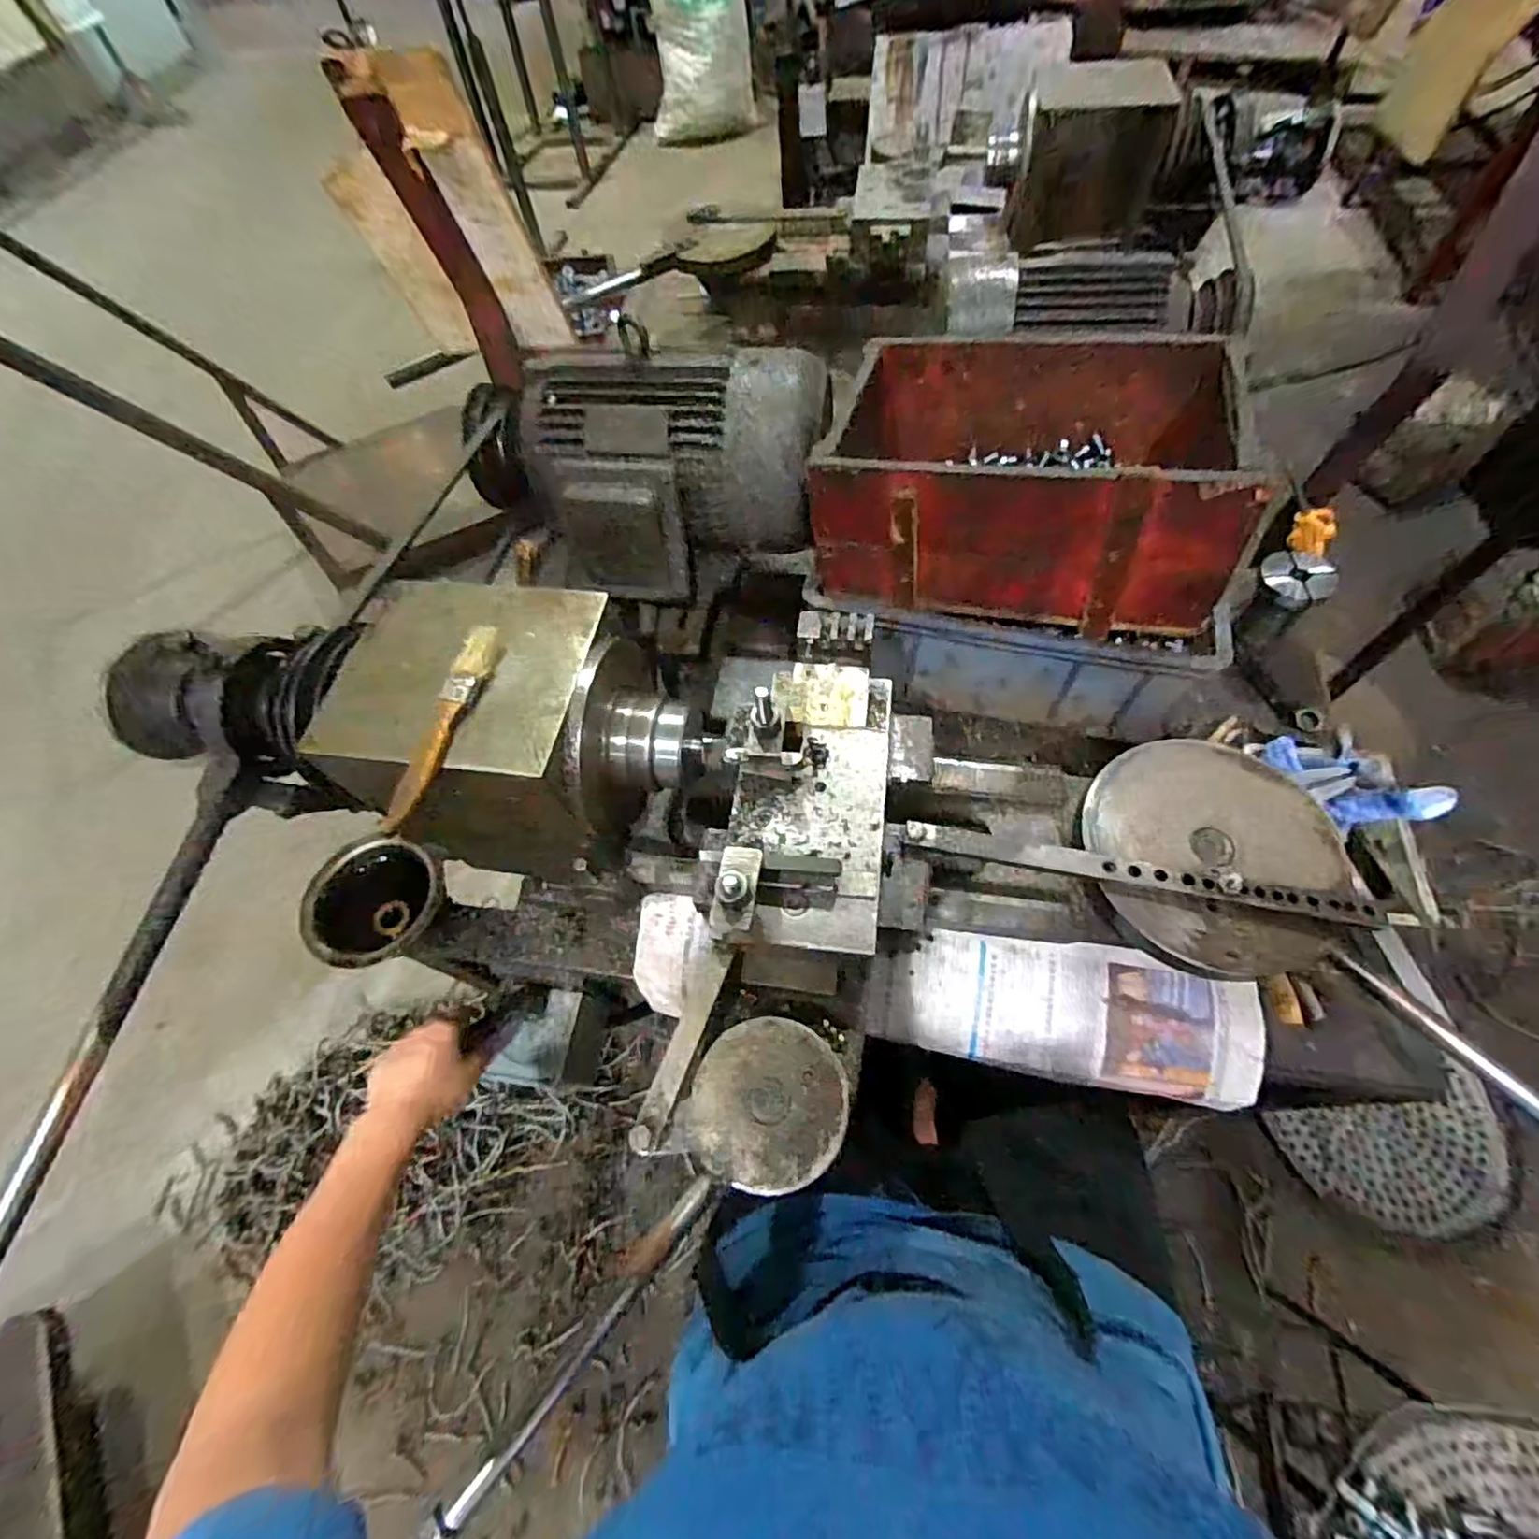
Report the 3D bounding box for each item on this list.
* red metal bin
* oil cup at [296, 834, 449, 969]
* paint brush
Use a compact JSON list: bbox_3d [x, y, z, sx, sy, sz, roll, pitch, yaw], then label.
[{"bbox_3d":[0.237,-0.293,0.631,0.355,0.147,0.258,10,61,10],"label":"red metal bin"},{"bbox_3d":[-0.388,0.127,0.644,0.112,0.050,0.123,-2,60,3],"label":"oil cup"},{"bbox_3d":[-0.210,-0.031,0.421,0.021,0.013,0.152,9,61,9],"label":"paint brush"}]

